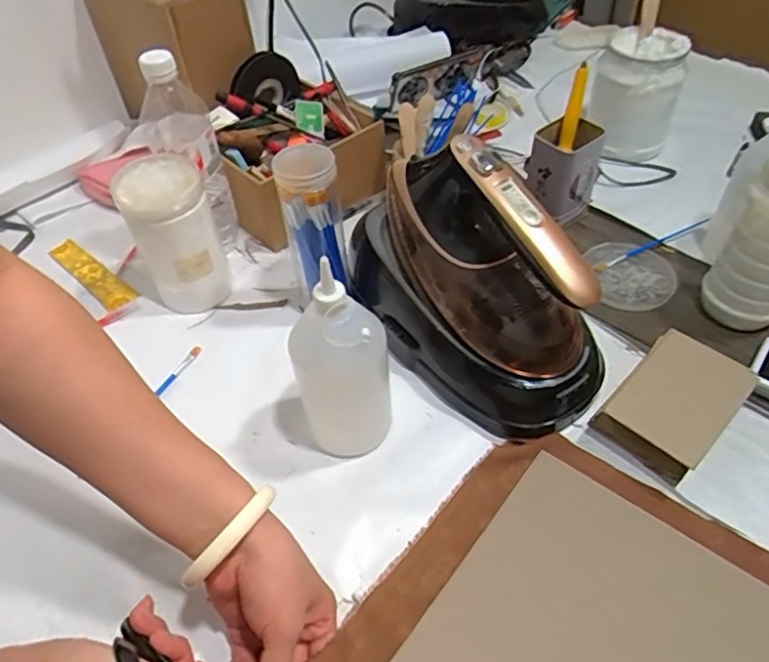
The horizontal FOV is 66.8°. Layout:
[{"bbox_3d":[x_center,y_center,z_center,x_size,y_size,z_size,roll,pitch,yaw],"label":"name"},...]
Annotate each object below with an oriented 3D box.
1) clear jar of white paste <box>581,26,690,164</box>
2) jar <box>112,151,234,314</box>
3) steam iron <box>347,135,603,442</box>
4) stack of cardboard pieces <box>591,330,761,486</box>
[{"bbox_3d":[0.340,-0.321,0.794,0.116,0.127,0.101,19,53,20],"label":"clear jar of white paste"},{"bbox_3d":[-0.227,-0.102,0.641,0.093,0.151,0.082,-12,47,-9],"label":"jar"},{"bbox_3d":[0.072,-0.055,0.551,0.132,0.208,0.288,-33,54,-26],"label":"steam iron"},{"bbox_3d":[0.263,0.064,0.532,0.126,0.052,0.090,-36,55,-28],"label":"stack of cardboard pieces"}]

